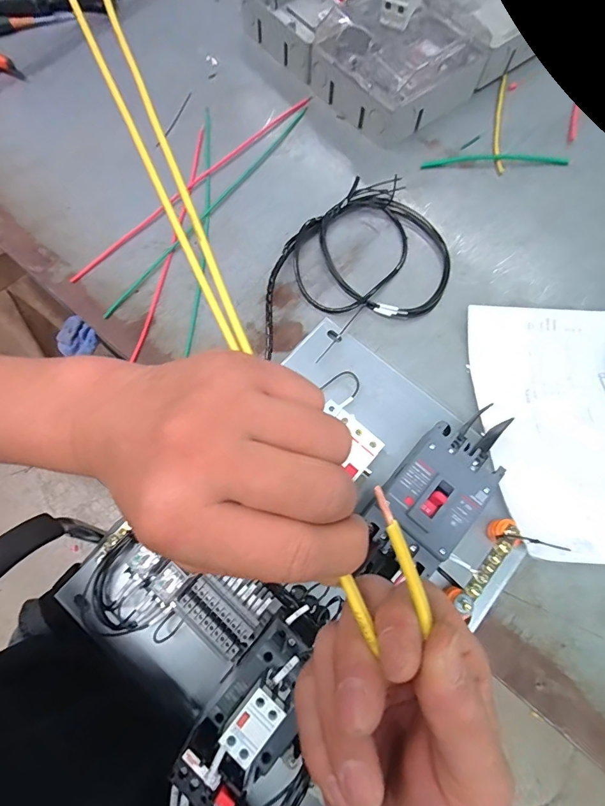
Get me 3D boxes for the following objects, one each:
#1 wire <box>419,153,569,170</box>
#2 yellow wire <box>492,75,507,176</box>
[{"bbox_3d":[0.284,-0.360,0.603,0.215,0.005,0.025,-2,71,-2],"label":"wire"},{"bbox_3d":[0.303,-0.434,0.627,0.020,0.004,0.206,10,71,2],"label":"yellow wire"}]

